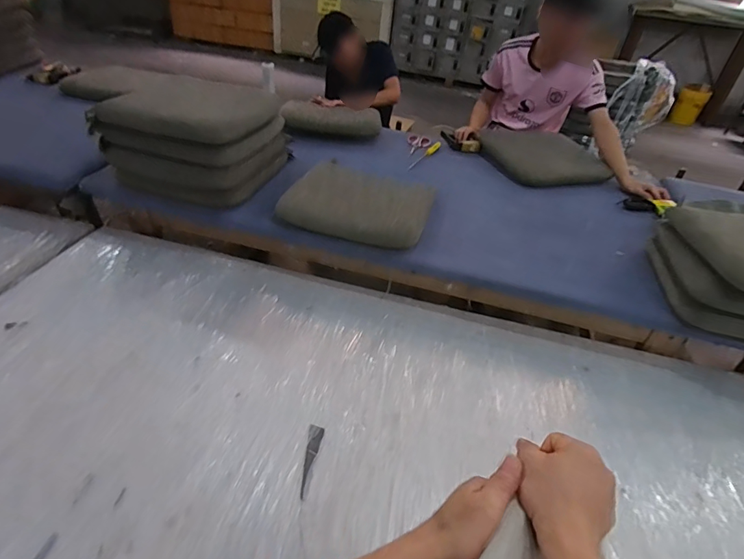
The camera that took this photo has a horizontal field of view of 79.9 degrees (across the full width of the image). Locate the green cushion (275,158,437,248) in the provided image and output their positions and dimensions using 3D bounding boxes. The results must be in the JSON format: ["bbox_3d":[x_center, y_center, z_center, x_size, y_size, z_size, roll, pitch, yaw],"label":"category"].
[{"bbox_3d":[-0.031,-0.261,1.418,0.434,0.083,0.359,14,39,9],"label":"green cushion"}]

